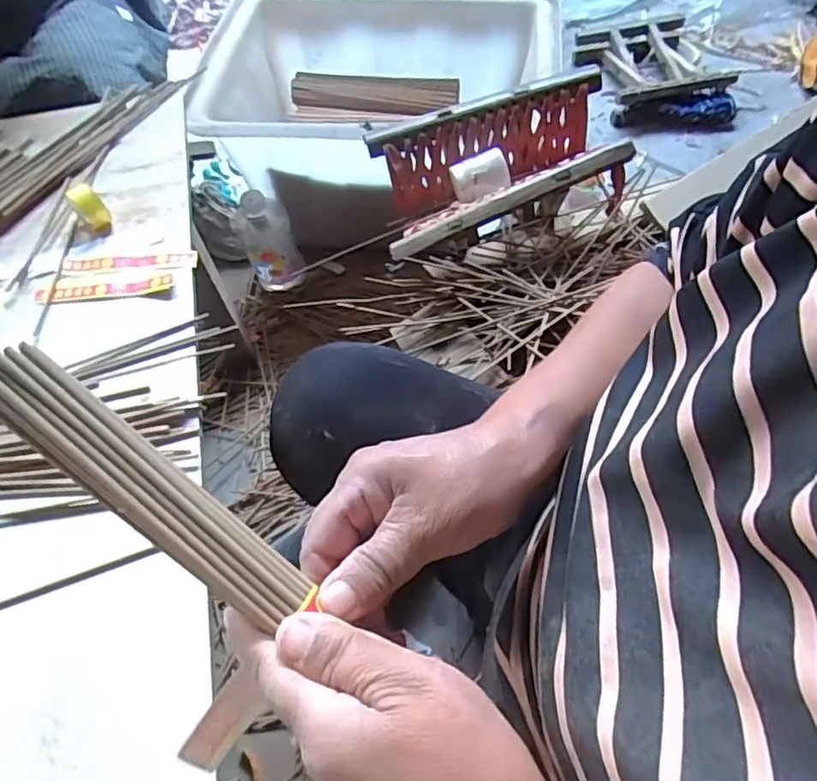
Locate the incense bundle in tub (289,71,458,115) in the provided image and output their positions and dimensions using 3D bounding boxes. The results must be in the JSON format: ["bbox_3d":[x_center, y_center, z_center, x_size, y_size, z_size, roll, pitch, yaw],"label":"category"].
[{"bbox_3d":[-0.064,-0.577,1.139,0.320,0.044,0.079,2,58,4],"label":"incense bundle in tub"}]

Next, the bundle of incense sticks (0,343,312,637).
[{"bbox_3d":[-0.099,0.036,0.221,0.142,0.010,0.026,41,65,-3],"label":"bundle of incense sticks"}]

